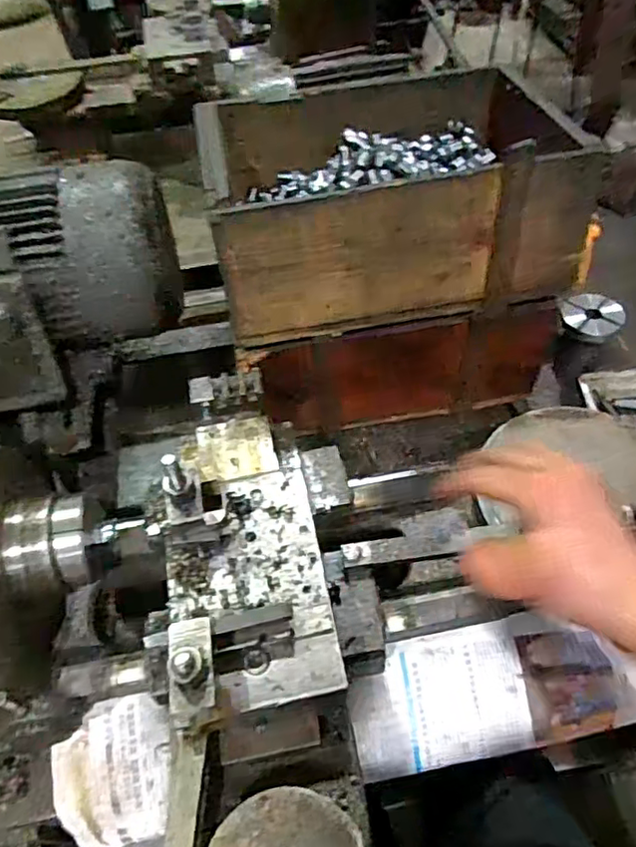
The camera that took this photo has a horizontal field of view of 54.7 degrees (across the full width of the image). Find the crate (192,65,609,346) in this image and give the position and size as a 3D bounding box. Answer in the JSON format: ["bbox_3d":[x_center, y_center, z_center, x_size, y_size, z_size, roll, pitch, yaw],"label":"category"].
[{"bbox_3d":[0.061,-0.237,0.636,0.324,0.147,0.236,-8,51,-3],"label":"crate"}]

